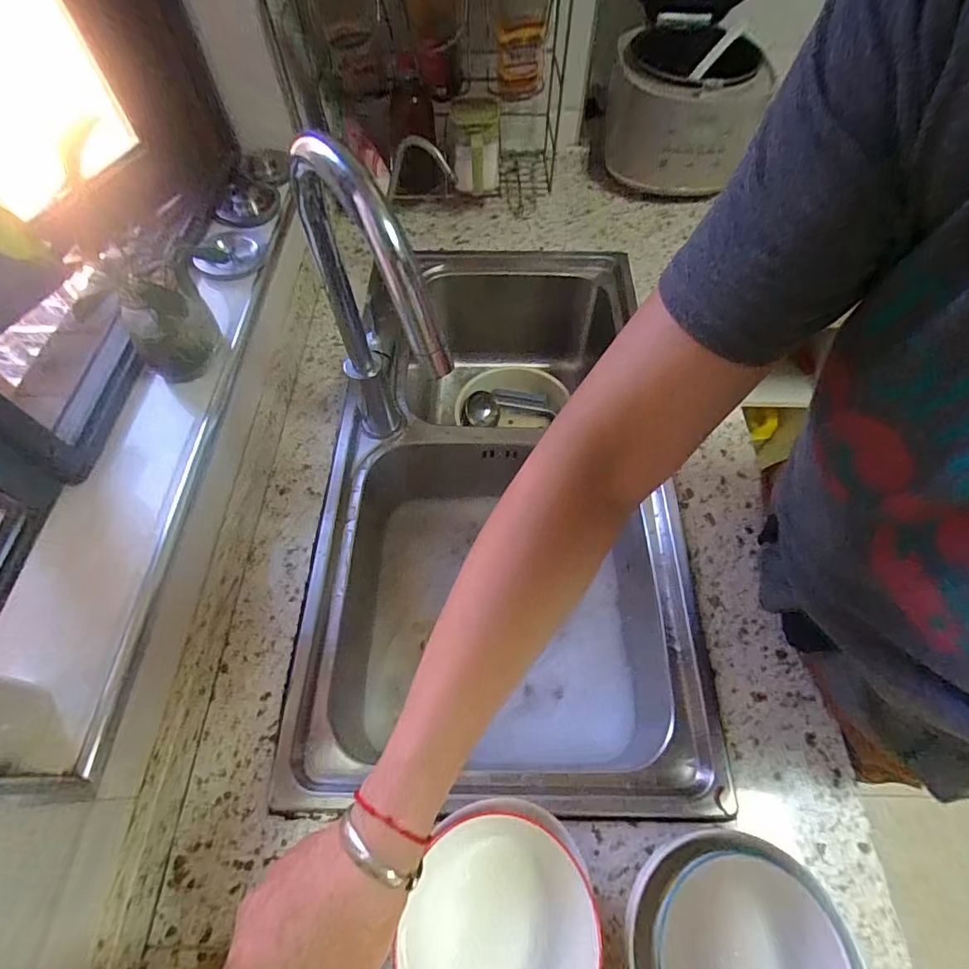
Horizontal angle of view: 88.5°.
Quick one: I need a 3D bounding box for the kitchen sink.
[{"bbox_3d":[0.021,0.004,0.681,0.404,0.191,0.731,1,60,1],"label":"kitchen sink"}]

